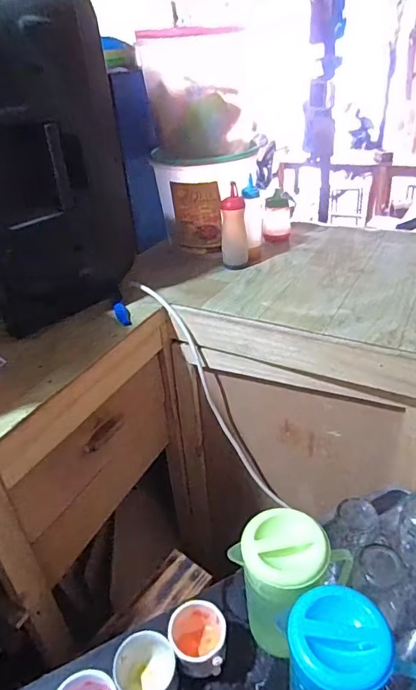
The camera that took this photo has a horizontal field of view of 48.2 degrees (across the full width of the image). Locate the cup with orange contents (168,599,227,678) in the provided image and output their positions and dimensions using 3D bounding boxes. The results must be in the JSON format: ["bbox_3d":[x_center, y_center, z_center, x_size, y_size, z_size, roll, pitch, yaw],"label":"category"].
[{"bbox_3d":[-0.012,0.417,0.655,0.076,0.076,0.080,-3,34,2],"label":"cup with orange contents"}]

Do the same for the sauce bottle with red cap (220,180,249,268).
[{"bbox_3d":[0.057,-0.267,1.057,0.051,0.174,0.052,-31,42,-33],"label":"sauce bottle with red cap"}]

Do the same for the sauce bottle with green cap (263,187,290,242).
[{"bbox_3d":[0.179,-0.333,1.198,0.067,0.112,0.069,2,35,9],"label":"sauce bottle with green cap"}]

